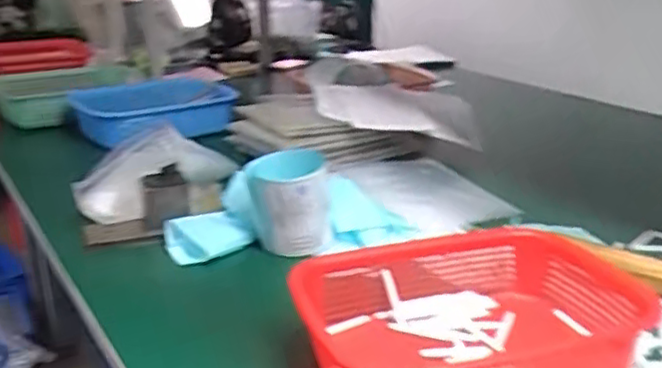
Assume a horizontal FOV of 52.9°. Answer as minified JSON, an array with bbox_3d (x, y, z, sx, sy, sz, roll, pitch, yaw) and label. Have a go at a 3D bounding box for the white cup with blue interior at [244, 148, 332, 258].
[{"bbox_3d":[-0.051,0.022,0.822,0.094,0.108,0.084,-5,22,-12],"label":"white cup with blue interior"}]

